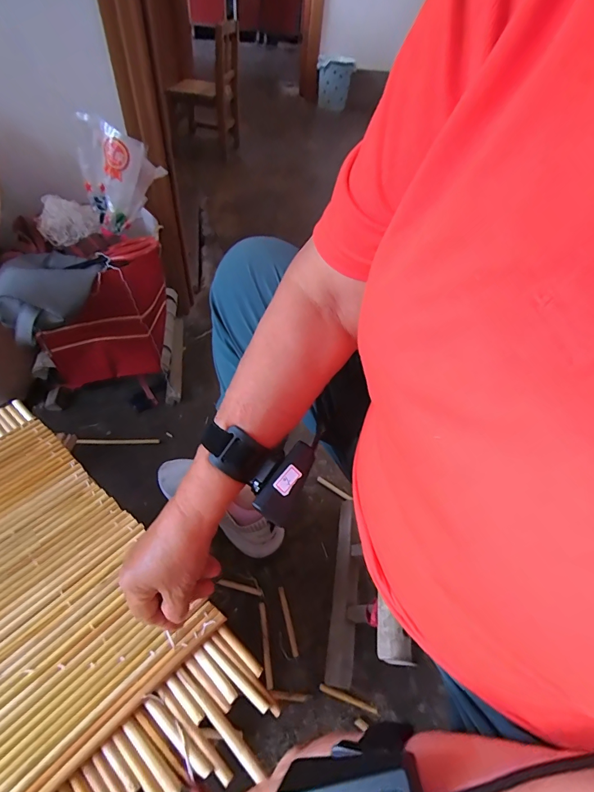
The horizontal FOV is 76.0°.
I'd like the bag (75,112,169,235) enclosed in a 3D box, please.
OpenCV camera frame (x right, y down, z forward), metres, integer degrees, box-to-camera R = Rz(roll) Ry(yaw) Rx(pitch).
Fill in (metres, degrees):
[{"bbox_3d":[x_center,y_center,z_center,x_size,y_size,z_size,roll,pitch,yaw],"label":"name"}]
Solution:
[{"bbox_3d":[-0.277,-0.347,0.611,0.125,0.149,0.060,-13,50,-14],"label":"bag"}]

